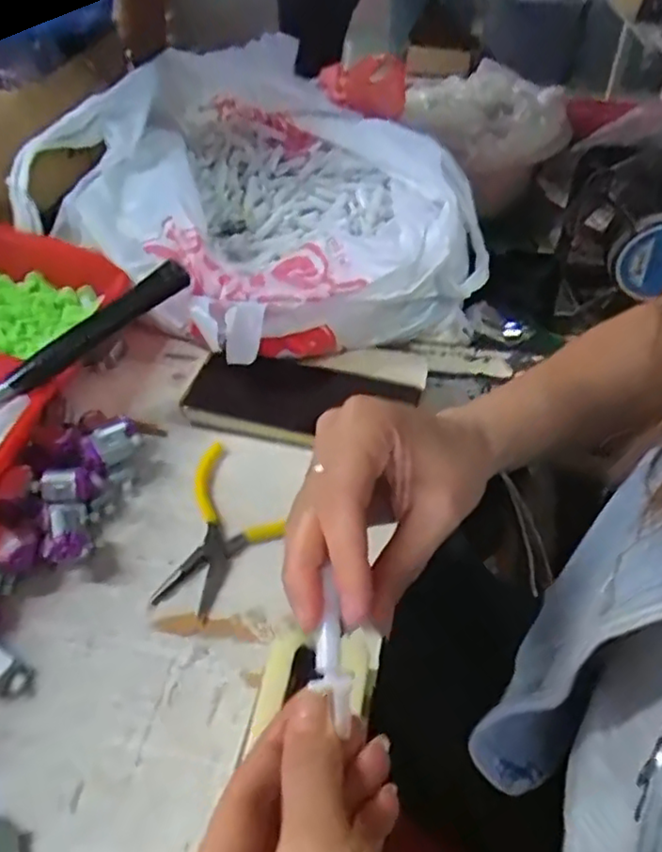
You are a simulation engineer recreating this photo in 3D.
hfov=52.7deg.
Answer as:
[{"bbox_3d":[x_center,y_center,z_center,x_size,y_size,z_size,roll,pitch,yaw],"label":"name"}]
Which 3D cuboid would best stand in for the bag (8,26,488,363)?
[{"bbox_3d":[-0.078,-0.203,0.588,0.340,0.116,0.374,-23,49,-24],"label":"bag"}]

